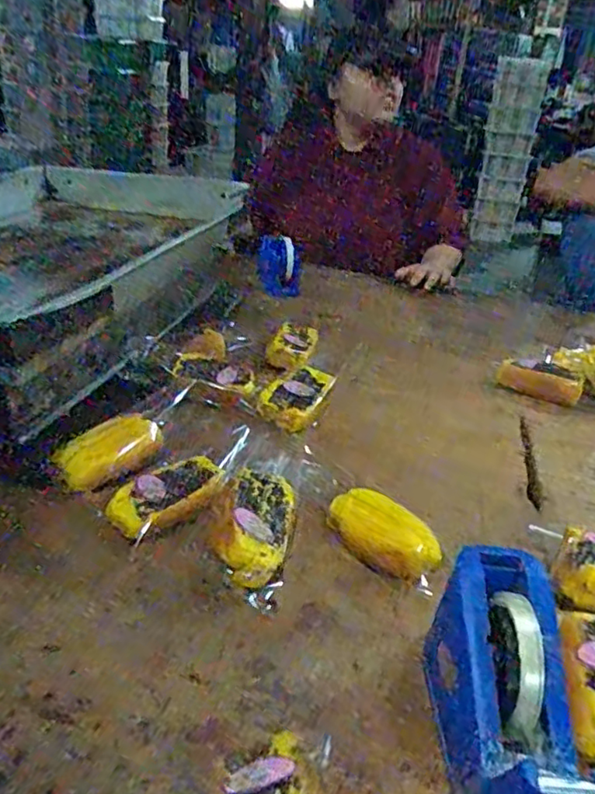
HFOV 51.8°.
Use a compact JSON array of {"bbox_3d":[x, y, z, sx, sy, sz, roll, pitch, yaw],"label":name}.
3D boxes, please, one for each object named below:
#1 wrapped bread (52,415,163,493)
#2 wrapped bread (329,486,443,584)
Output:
[{"bbox_3d":[-0.199,0.057,0.656,0.046,0.051,0.131,17,32,21],"label":"wrapped bread"},{"bbox_3d":[0.078,0.130,0.577,0.111,0.042,0.059,28,37,34],"label":"wrapped bread"}]

